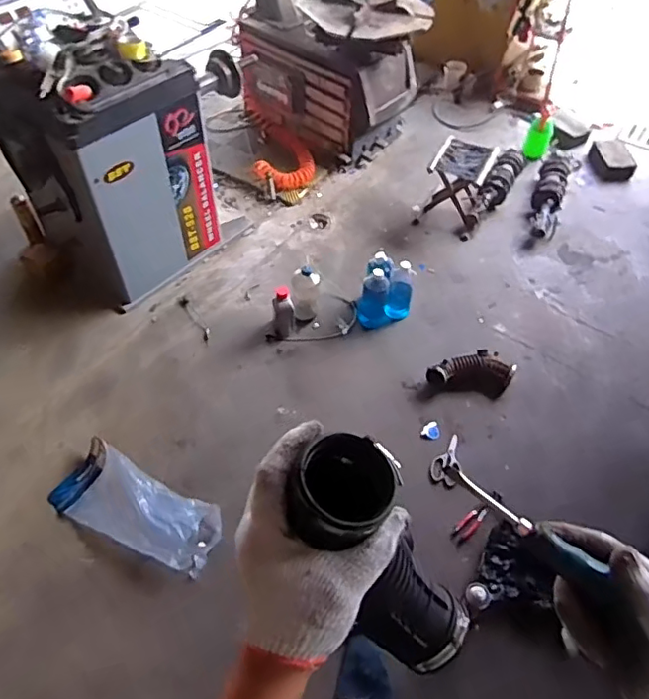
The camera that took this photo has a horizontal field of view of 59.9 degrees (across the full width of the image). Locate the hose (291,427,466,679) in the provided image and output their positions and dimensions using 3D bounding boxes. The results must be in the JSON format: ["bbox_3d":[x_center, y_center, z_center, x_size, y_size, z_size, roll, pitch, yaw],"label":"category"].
[{"bbox_3d":[0.053,0.194,0.490,0.071,0.322,0.075,11,50,37],"label":"hose"}]

